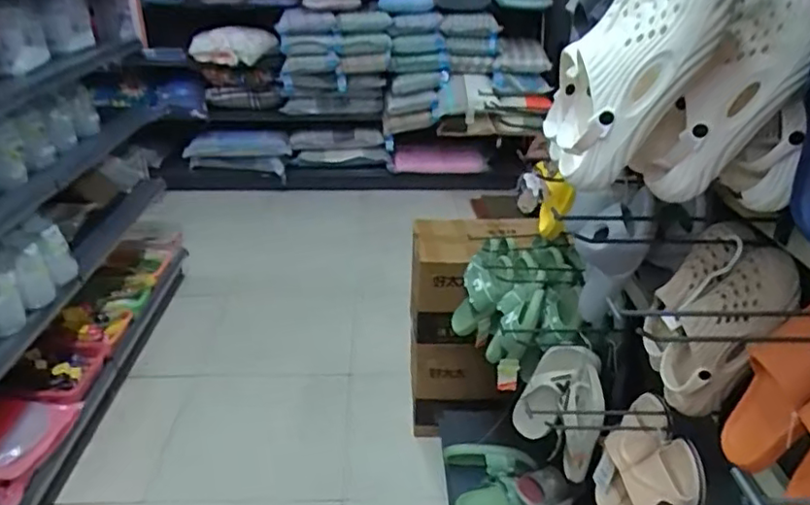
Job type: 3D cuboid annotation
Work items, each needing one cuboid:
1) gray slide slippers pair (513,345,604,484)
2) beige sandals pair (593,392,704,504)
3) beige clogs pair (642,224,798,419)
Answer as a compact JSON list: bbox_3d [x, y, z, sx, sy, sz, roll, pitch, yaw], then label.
[{"bbox_3d":[0.344,0.351,1.375,0.154,0.275,0.215,5,27,6],"label":"gray slide slippers pair"},{"bbox_3d":[0.428,0.412,1.101,0.070,0.275,0.222,-5,28,-13],"label":"beige sandals pair"},{"bbox_3d":[0.474,0.102,0.952,0.171,0.240,0.203,14,30,24],"label":"beige clogs pair"}]

